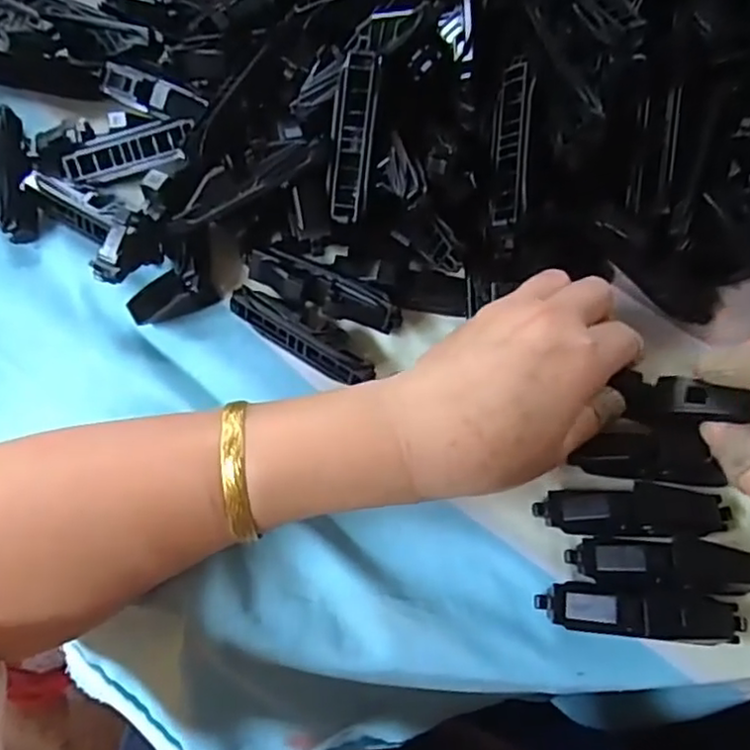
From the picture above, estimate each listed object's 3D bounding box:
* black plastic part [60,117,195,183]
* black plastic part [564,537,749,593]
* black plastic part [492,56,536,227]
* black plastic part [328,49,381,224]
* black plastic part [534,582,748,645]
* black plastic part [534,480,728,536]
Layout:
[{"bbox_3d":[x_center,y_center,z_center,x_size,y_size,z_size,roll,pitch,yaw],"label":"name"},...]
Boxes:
[{"bbox_3d":[-0.124,-0.113,0.336,0.070,0.011,0.017,-13,68,10],"label":"black plastic part"},{"bbox_3d":[0.122,0.078,0.272,0.080,0.016,0.020,2,68,-1],"label":"black plastic part"},{"bbox_3d":[0.062,-0.105,0.298,0.014,0.013,0.076,4,85,-1],"label":"black plastic part"},{"bbox_3d":[-0.010,-0.108,0.304,0.018,0.011,0.073,8,103,1],"label":"black plastic part"},{"bbox_3d":[0.108,0.094,0.262,0.081,0.018,0.019,7,68,0],"label":"black plastic part"},{"bbox_3d":[0.111,0.058,0.283,0.080,0.012,0.021,0,68,-2],"label":"black plastic part"}]

